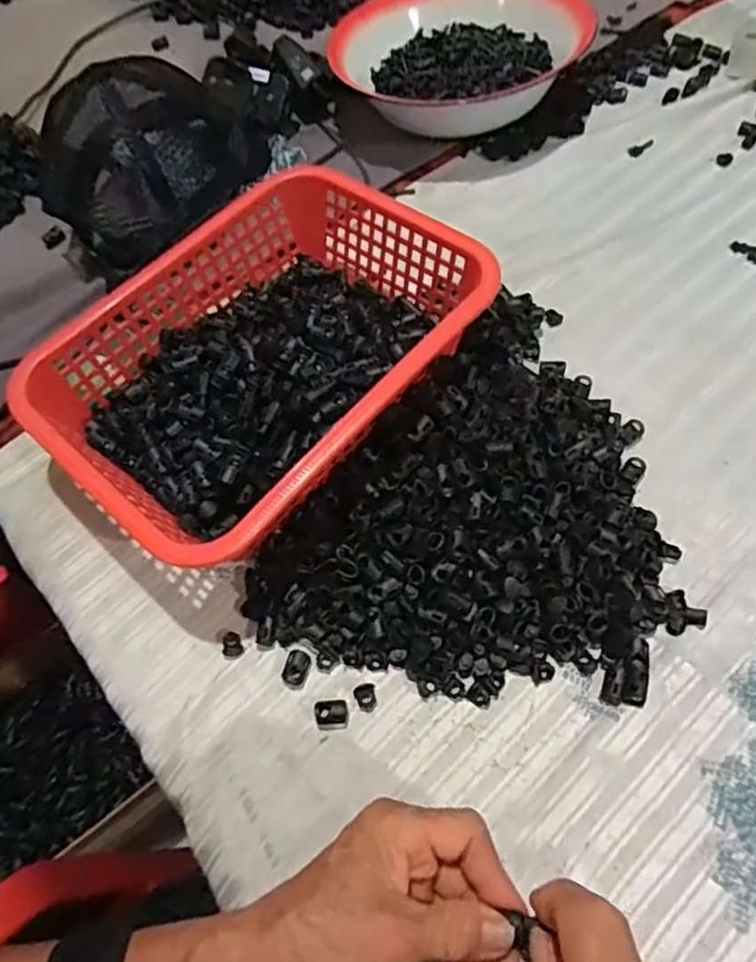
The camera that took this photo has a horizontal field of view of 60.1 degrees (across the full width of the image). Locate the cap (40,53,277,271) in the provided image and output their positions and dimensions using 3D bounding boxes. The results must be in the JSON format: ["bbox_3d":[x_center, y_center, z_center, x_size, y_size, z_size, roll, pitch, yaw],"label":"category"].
[{"bbox_3d":[-0.206,-0.307,0.598,0.139,0.118,0.230,28,67,18],"label":"cap"}]

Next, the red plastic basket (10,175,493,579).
[{"bbox_3d":[-0.079,-0.087,0.483,0.217,0.086,0.299,38,70,22],"label":"red plastic basket"}]

